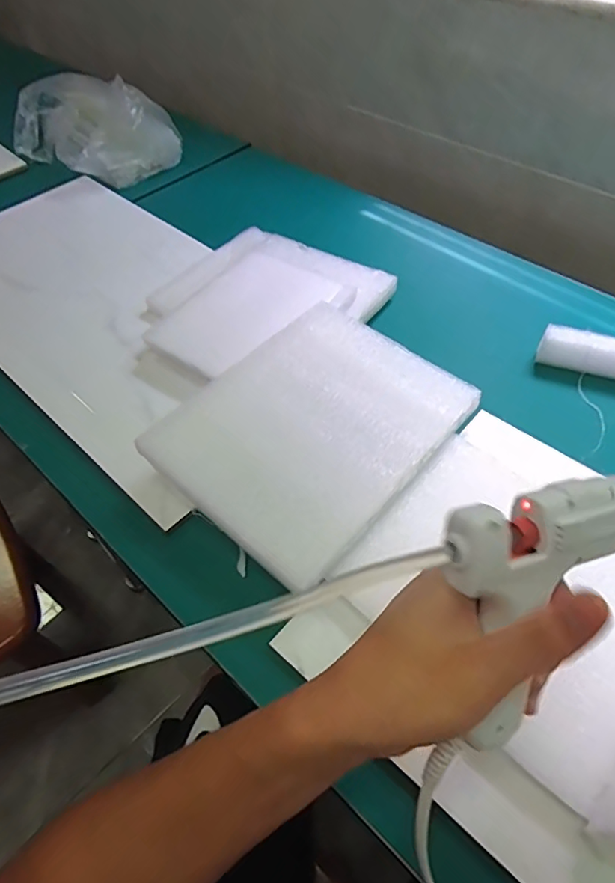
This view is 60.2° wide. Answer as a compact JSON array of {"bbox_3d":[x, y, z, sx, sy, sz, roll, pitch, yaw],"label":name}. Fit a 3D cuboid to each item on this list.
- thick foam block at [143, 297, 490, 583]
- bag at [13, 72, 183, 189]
[{"bbox_3d":[0.009,-0.017,0.455,0.182,0.031,0.242,33,61,25],"label":"thick foam block"},{"bbox_3d":[-0.343,-0.487,0.833,0.245,0.126,0.158,35,61,26],"label":"bag"}]

